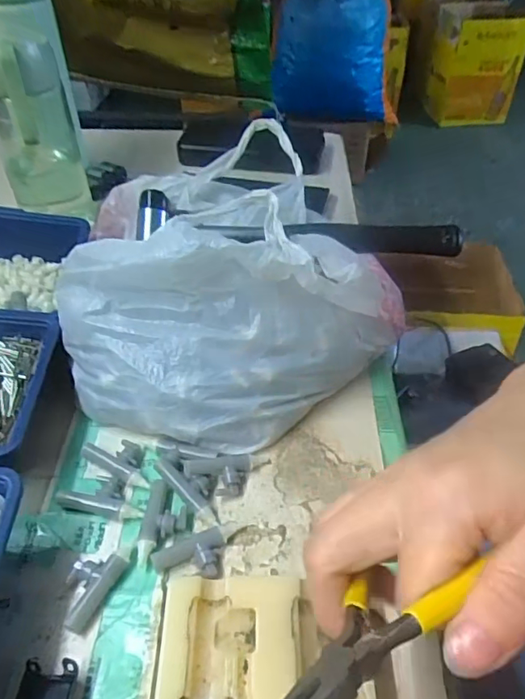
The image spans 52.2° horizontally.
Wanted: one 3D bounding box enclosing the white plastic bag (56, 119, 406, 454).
[{"bbox_3d":[-0.039,-0.061,0.361,0.203,0.110,0.227,-20,48,-20],"label":"white plastic bag"}]

